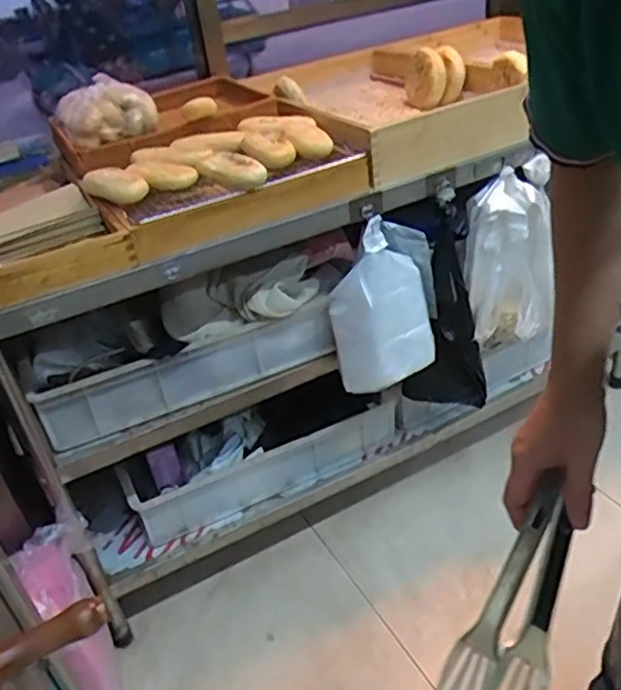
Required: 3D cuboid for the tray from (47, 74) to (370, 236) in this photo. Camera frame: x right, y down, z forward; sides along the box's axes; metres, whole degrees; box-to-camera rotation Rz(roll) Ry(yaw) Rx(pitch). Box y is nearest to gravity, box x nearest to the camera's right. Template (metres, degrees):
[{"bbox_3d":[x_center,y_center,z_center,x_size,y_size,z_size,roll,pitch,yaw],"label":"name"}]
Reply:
[{"bbox_3d":[-0.218,-0.366,1.159,0.426,0.110,0.498,-22,35,-20],"label":"tray"}]

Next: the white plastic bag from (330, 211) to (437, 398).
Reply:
[{"bbox_3d":[0.136,-0.071,1.171,0.205,0.298,0.039,-9,19,-32],"label":"white plastic bag"}]

